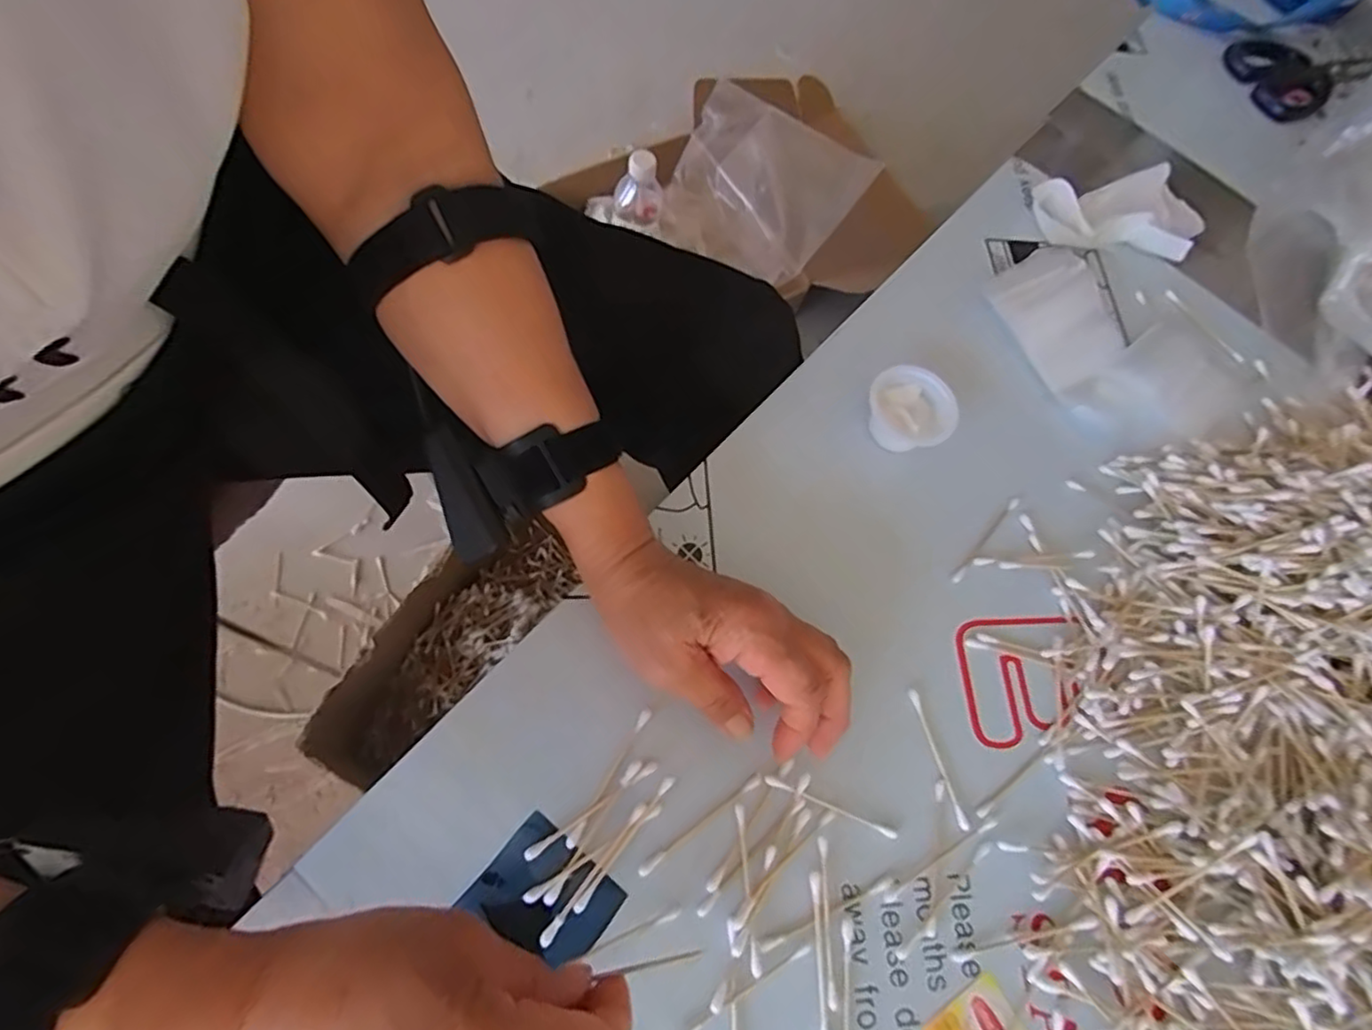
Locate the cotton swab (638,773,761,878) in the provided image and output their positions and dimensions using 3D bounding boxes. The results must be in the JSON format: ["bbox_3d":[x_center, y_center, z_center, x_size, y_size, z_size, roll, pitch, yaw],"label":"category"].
[{"bbox_3d":[0.008,0.151,0.324,0.073,0.004,0.005,-32,77,-18],"label":"cotton swab"}]

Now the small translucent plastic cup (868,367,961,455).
[{"bbox_3d":[0.138,-0.061,0.412,0.052,0.034,0.048,3,69,-8],"label":"small translucent plastic cup"}]

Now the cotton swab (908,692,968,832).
[{"bbox_3d":[0.134,0.128,0.350,0.005,0.004,0.071,-12,72,-13],"label":"cotton swab"}]

